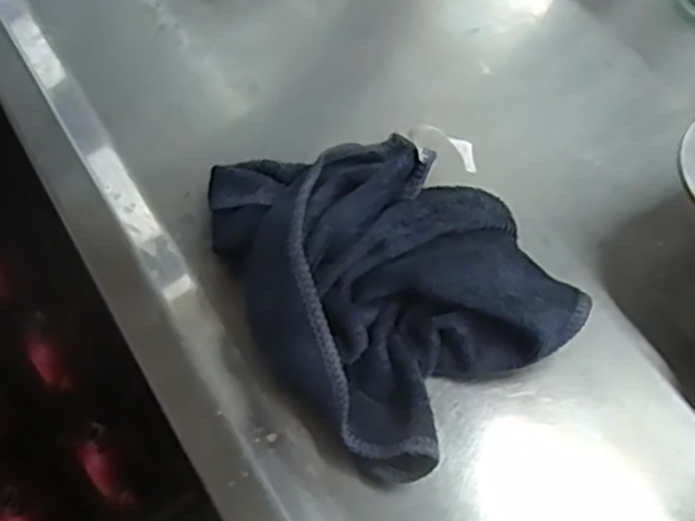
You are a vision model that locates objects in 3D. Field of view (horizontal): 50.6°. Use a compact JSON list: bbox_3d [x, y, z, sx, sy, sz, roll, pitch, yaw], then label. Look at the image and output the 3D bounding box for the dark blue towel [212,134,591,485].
[{"bbox_3d":[0.009,0.001,0.354,0.130,0.048,0.180,-38,69,-17],"label":"dark blue towel"}]

